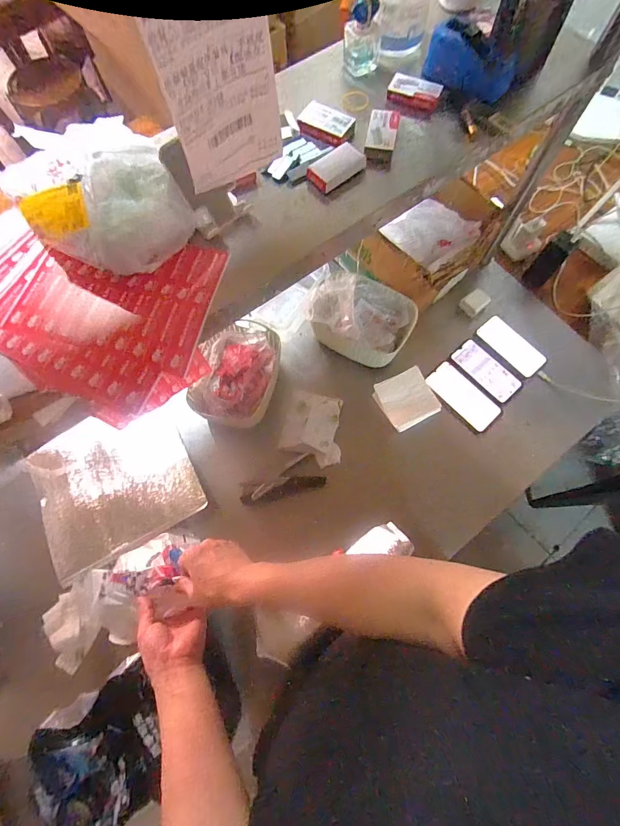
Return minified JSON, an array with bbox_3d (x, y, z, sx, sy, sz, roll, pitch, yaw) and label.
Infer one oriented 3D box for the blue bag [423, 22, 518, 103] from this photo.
[{"bbox_3d":[0.211,-0.462,0.511,0.120,0.050,0.065,35,76,11],"label":"blue bag"}]

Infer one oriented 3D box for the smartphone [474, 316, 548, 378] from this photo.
[{"bbox_3d":[0.453,-0.151,0.863,0.075,0.012,0.155,-39,76,-11],"label":"smartphone"}]

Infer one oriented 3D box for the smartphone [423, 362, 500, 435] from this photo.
[{"bbox_3d":[0.331,-0.037,0.834,0.079,0.008,0.163,-40,76,-11],"label":"smartphone"}]

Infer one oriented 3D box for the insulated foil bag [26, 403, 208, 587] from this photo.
[{"bbox_3d":[-0.387,0.131,0.768,0.292,0.037,0.283,-28,74,-8],"label":"insulated foil bag"}]

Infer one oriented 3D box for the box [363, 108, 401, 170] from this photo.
[{"bbox_3d":[0.094,-0.361,0.507,0.036,0.023,0.078,11,73,4],"label":"box"}]

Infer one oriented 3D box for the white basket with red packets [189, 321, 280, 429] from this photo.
[{"bbox_3d":[-0.146,-0.080,0.789,0.156,0.103,0.222,6,72,2],"label":"white basket with red packets"}]

